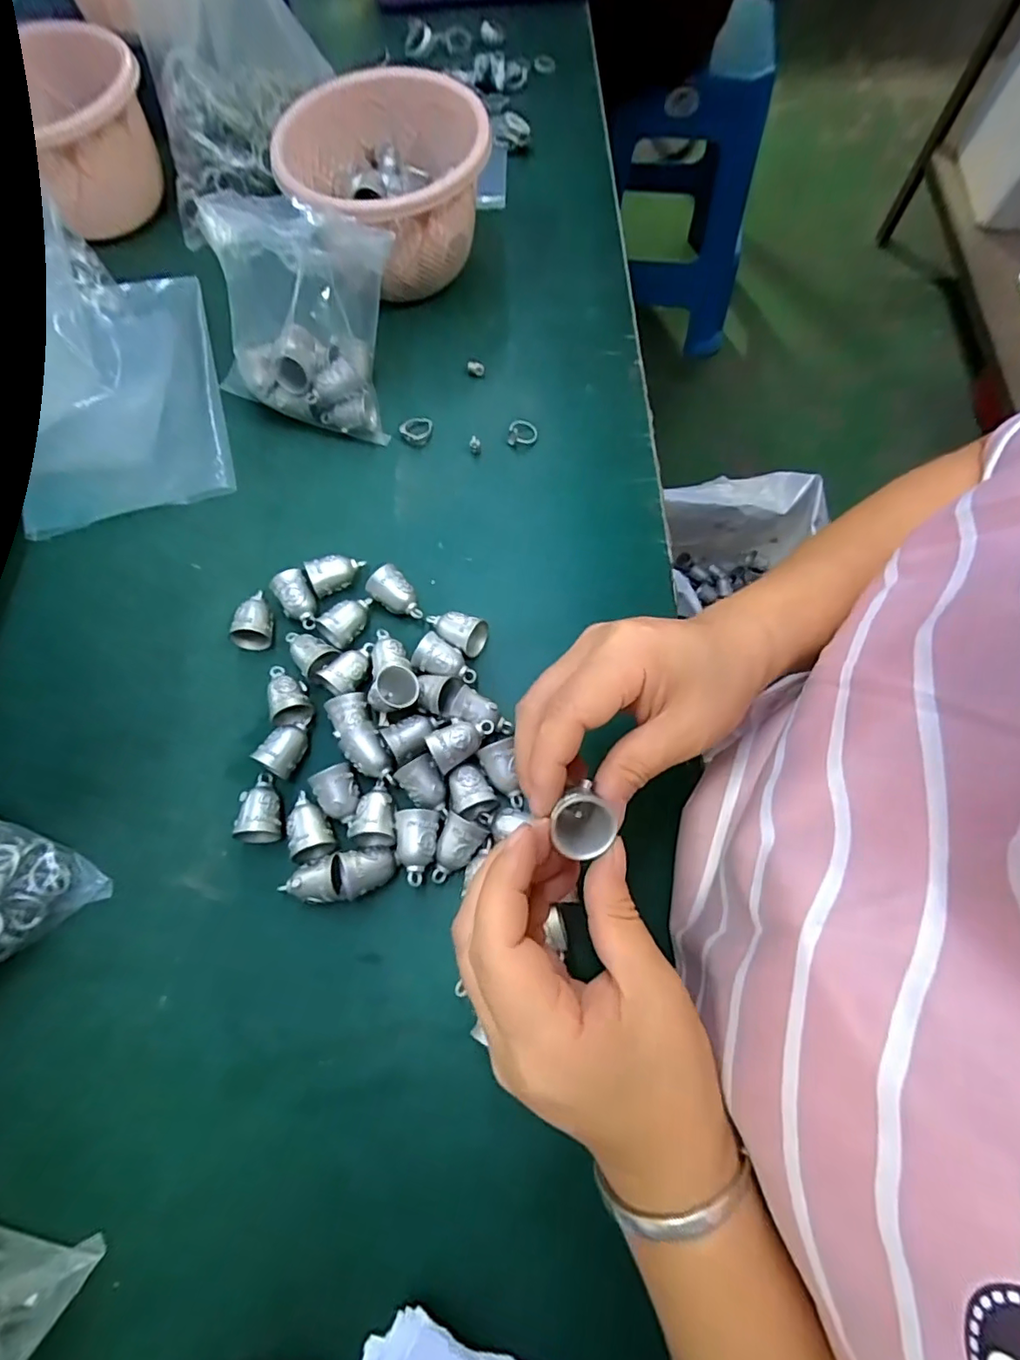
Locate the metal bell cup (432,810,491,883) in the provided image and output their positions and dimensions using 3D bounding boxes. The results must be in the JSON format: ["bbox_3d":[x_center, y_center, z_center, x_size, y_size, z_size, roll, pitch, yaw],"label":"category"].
[{"bbox_3d":[-0.030,0.092,0.298,0.023,0.021,0.035,27,74,11],"label":"metal bell cup"}]

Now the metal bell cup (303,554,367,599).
[{"bbox_3d":[-0.113,-0.071,0.362,0.035,0.023,0.019,-32,73,-9],"label":"metal bell cup"}]

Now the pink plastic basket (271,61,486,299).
[{"bbox_3d":[-0.088,-0.362,0.423,0.144,0.096,0.151,-17,71,-3],"label":"pink plastic basket"}]

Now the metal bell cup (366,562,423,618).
[{"bbox_3d":[-0.072,-0.052,0.355,0.022,0.022,0.035,-41,74,-11],"label":"metal bell cup"}]

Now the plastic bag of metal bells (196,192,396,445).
[{"bbox_3d":[-0.151,-0.246,0.377,0.132,0.111,0.084,13,72,7],"label":"plastic bag of metal bells"}]

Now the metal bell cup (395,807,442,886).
[{"bbox_3d":[-0.051,0.089,0.300,0.022,0.023,0.038,6,71,5],"label":"metal bell cup"}]

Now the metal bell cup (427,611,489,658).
[{"bbox_3d":[-0.034,-0.029,0.344,0.039,0.019,0.022,14,72,7],"label":"metal bell cup"}]

